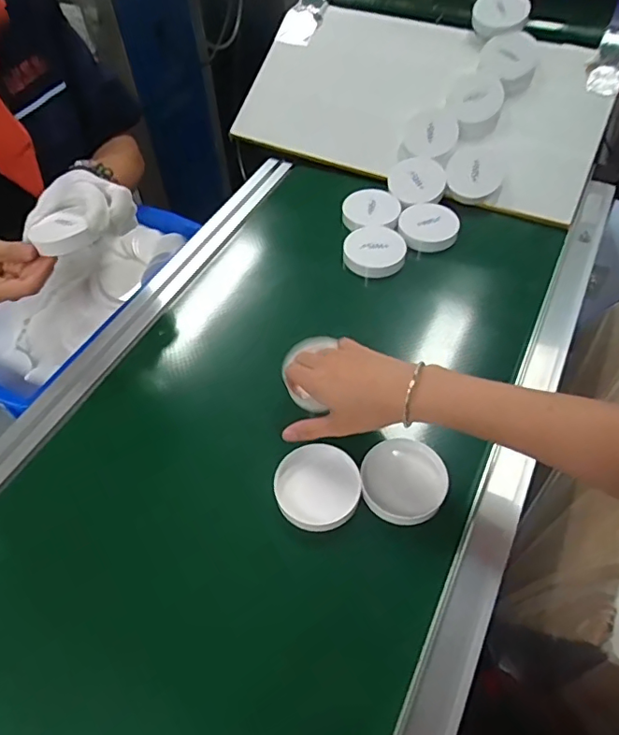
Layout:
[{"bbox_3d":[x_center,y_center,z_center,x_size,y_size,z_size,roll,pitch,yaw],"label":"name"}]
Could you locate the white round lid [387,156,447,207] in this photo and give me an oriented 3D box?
[{"bbox_3d":[0.148,-0.254,0.723,0.074,0.013,0.067,-16,80,2],"label":"white round lid"}]

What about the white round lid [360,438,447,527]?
[{"bbox_3d":[0.087,0.103,0.486,0.076,0.013,0.075,0,54,0],"label":"white round lid"}]

